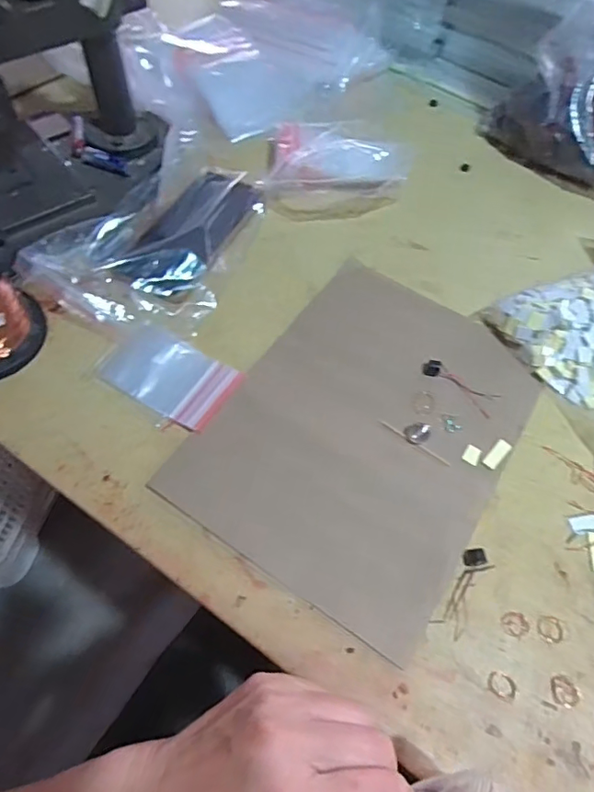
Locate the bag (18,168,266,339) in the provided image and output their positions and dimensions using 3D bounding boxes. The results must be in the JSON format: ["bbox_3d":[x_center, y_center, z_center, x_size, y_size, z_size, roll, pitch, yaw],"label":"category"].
[{"bbox_3d":[-0.114,-0.144,0.470,0.136,0.038,0.205,26,62,12],"label":"bag"}]

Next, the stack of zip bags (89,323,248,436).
[{"bbox_3d":[-0.102,-0.017,0.410,0.104,0.007,0.065,29,63,13],"label":"stack of zip bags"}]

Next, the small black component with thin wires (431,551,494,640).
[{"bbox_3d":[0.109,0.126,0.340,0.020,0.006,0.059,32,63,15],"label":"small black component with thin wires"}]

